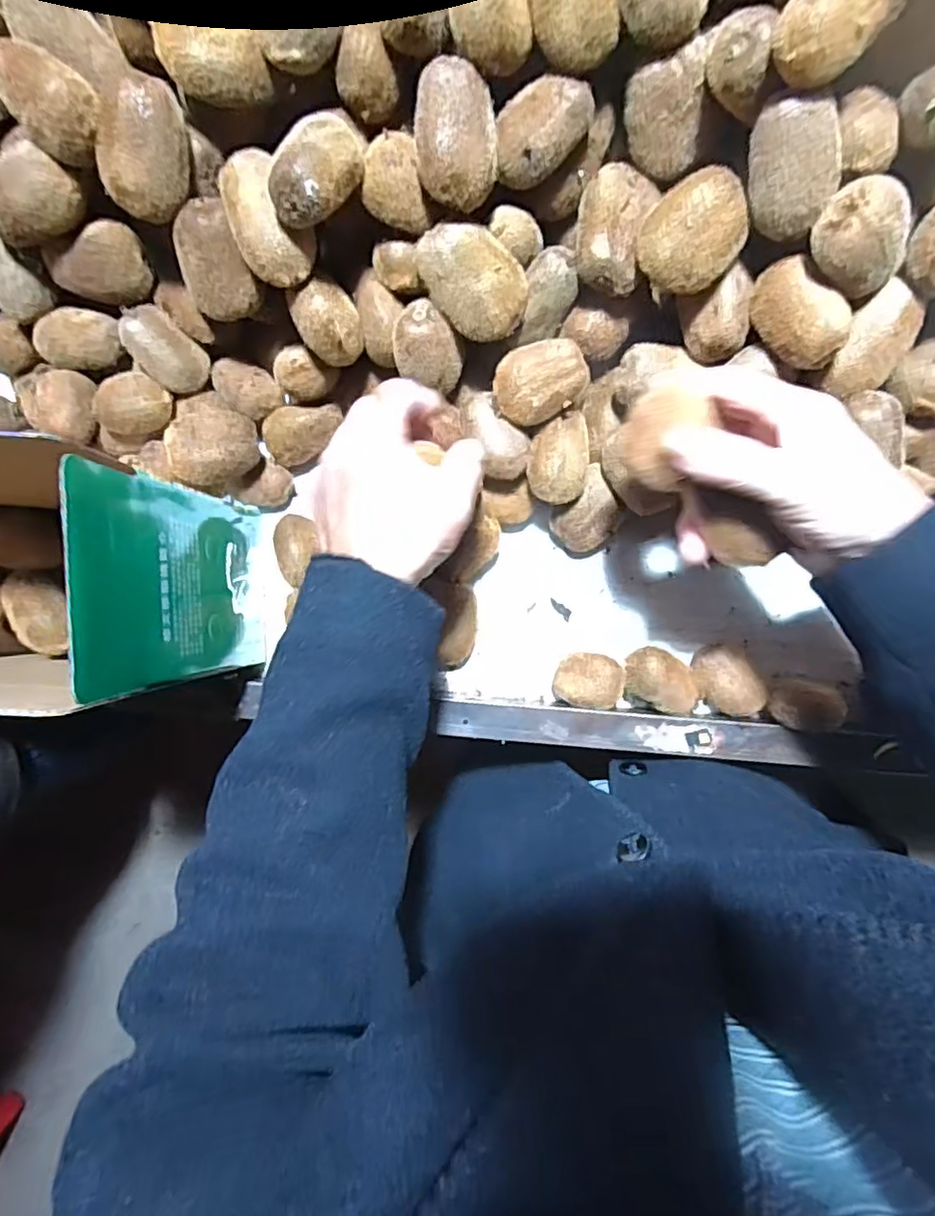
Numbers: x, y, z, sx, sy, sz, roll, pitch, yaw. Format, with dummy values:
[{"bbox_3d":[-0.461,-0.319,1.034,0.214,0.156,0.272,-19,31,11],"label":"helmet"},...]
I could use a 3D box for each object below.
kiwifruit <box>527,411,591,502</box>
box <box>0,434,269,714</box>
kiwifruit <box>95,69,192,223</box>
[{"bbox_3d":[0.066,-0.108,0.438,0.042,0.034,0.062,11,93,0],"label":"kiwifruit"},{"bbox_3d":[-0.298,-0.021,0.395,0.255,0.242,0.129,4,93,0],"label":"box"},{"bbox_3d":[-0.194,-0.275,0.364,0.048,0.040,0.070,8,116,-3],"label":"kiwifruit"}]

